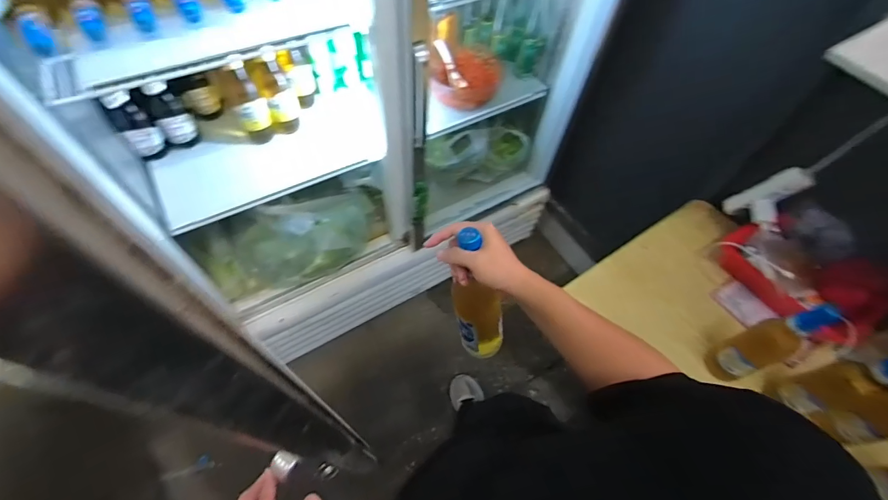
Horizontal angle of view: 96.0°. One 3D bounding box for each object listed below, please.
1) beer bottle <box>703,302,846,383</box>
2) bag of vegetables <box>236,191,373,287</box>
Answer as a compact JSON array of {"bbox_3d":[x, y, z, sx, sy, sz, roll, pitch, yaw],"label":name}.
[{"bbox_3d":[0.565,0.170,0.711,0.055,0.281,0.068,-16,61,-14],"label":"beer bottle"},{"bbox_3d":[-0.370,-0.044,1.115,0.378,0.229,0.164,-23,63,-17],"label":"bag of vegetables"}]

